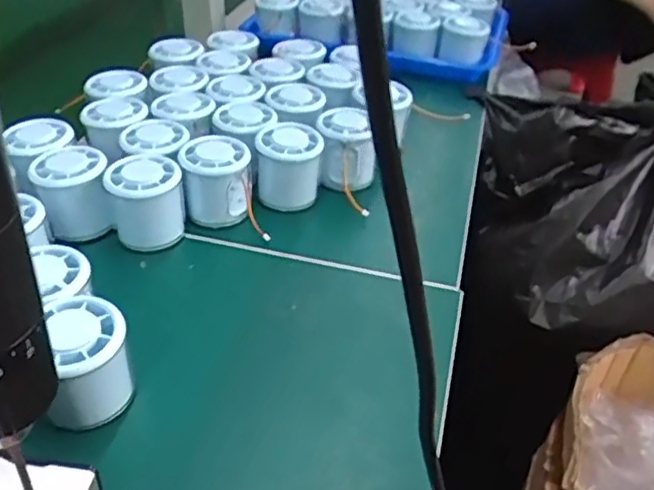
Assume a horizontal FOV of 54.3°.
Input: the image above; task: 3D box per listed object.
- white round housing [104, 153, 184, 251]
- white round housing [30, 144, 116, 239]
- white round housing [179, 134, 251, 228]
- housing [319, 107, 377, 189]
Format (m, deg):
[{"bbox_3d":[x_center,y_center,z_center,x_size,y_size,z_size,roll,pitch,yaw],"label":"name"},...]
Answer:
[{"bbox_3d":[-0.141,-0.031,0.500,0.056,0.059,0.056,-6,39,-11],"label":"white round housing"},{"bbox_3d":[-0.198,-0.042,0.501,0.054,0.051,0.057,2,38,-1],"label":"white round housing"},{"bbox_3d":[-0.090,-0.050,0.526,0.056,0.062,0.049,0,38,-4],"label":"white round housing"},{"bbox_3d":[0.017,-0.082,0.570,0.054,0.063,0.055,3,38,1],"label":"housing"}]

